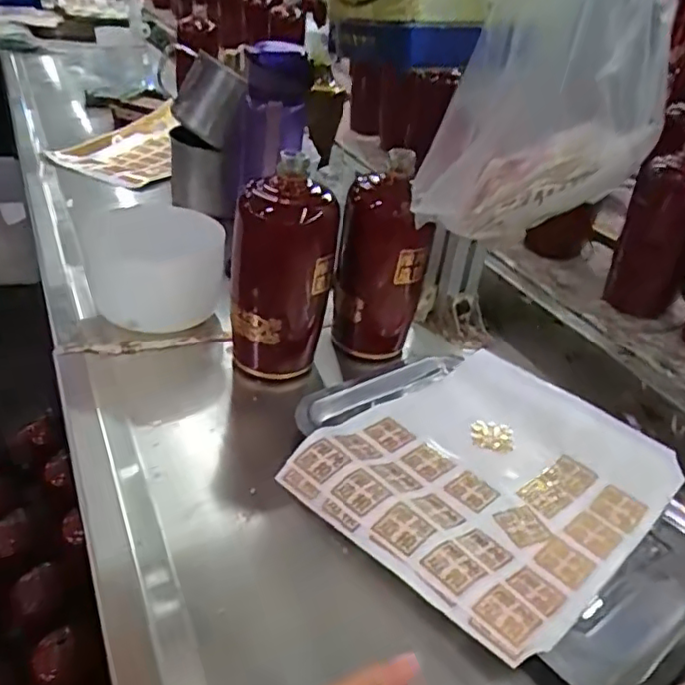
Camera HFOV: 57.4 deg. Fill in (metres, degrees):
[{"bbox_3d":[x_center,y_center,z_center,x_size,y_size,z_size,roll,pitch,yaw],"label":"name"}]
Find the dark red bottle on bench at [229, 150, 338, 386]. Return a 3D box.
[{"bbox_3d":[-0.051,-0.058,0.532,0.086,0.173,0.072,2,34,-8],"label":"dark red bottle on bench"}]

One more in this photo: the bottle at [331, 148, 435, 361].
[{"bbox_3d":[0.037,-0.074,0.574,0.069,0.171,0.065,-17,40,-32],"label":"bottle"}]

